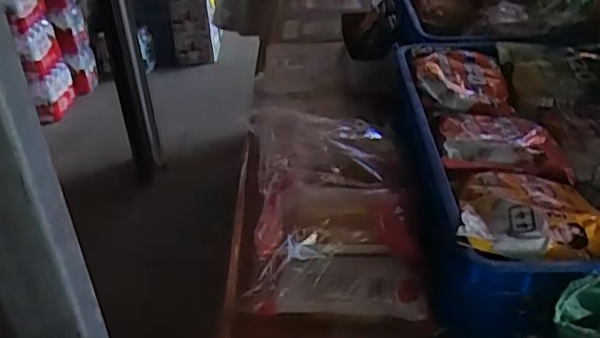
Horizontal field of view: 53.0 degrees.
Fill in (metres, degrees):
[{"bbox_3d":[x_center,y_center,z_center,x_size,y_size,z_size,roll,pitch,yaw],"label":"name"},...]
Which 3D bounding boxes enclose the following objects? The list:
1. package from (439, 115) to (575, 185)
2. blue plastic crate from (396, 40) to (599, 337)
[{"bbox_3d":[0.253,-0.034,0.758,0.146,0.029,0.124,2,35,8],"label":"package"},{"bbox_3d":[0.313,0.008,0.769,0.334,0.165,0.457,-1,34,3],"label":"blue plastic crate"}]

